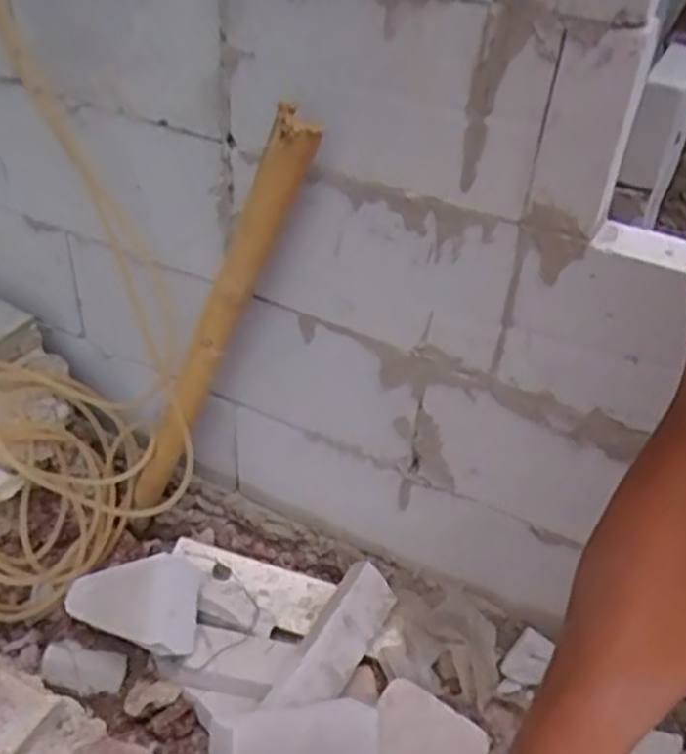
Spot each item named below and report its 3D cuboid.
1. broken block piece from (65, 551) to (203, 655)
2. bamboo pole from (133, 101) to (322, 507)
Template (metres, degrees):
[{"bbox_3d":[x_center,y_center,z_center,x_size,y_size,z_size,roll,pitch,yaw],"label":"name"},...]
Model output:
[{"bbox_3d":[-0.279,0.309,1.026,0.174,0.086,0.137,-4,38,-12],"label":"broken block piece"},{"bbox_3d":[-0.177,-0.036,0.995,0.049,0.691,0.058,32,41,1],"label":"bamboo pole"}]

